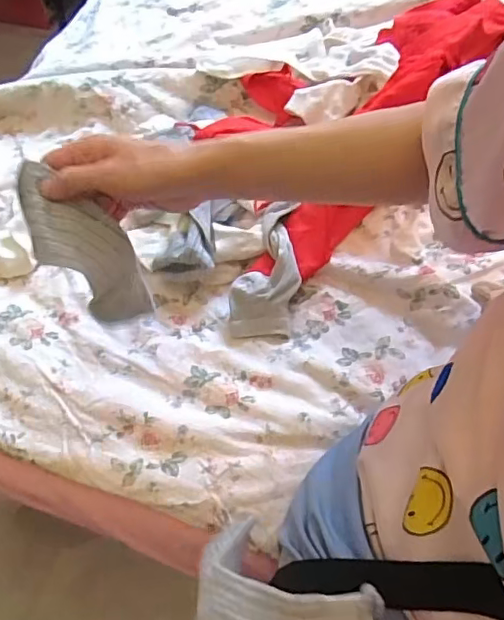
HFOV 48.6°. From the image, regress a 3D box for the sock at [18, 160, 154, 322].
[{"bbox_3d":[-0.130,-0.047,0.437,0.061,0.144,0.038,-46,24,-19],"label":"sock"}]

